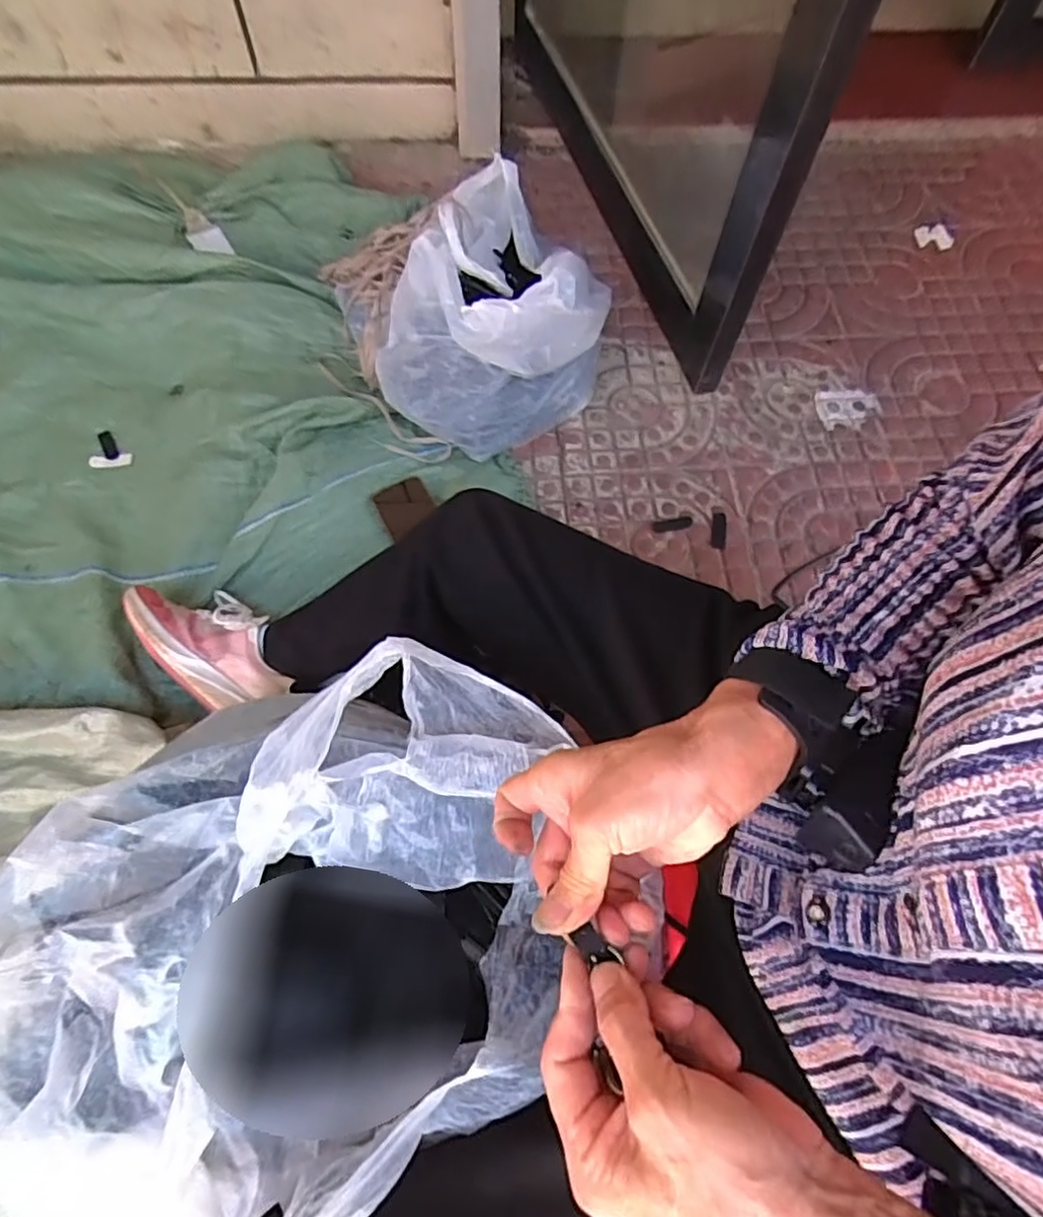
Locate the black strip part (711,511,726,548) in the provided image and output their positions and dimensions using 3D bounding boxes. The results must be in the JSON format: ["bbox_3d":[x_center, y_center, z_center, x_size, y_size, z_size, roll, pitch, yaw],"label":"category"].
[{"bbox_3d":[0.280,-0.110,0.900,0.021,0.005,0.063,11,65,3],"label":"black strip part"}]

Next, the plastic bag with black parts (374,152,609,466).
[{"bbox_3d":[-0.020,-0.431,0.907,0.275,0.233,0.401,26,67,10],"label":"plastic bag with black parts"}]

